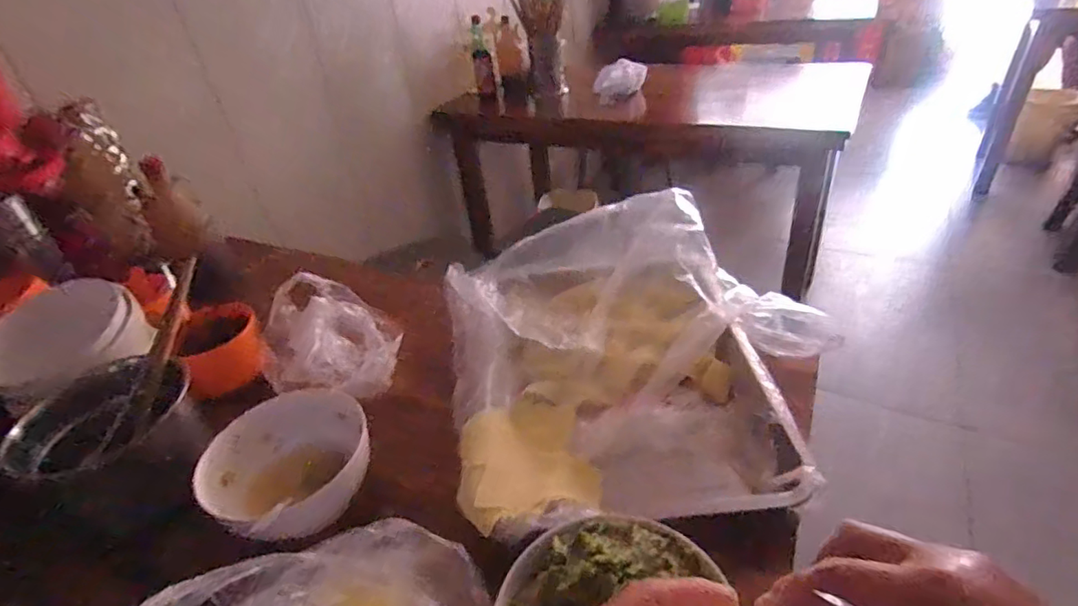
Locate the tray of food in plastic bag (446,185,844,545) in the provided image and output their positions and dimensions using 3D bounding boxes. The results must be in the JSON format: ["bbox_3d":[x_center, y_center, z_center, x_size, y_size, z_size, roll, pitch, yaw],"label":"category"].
[{"bbox_3d":[0.096,0.034,0.566,0.362,0.101,0.404,-7,35,1],"label":"tray of food in plastic bag"}]

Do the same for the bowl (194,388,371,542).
[{"bbox_3d":[-0.223,0.146,0.494,0.135,0.066,0.146,-5,35,4],"label":"bowl"}]

